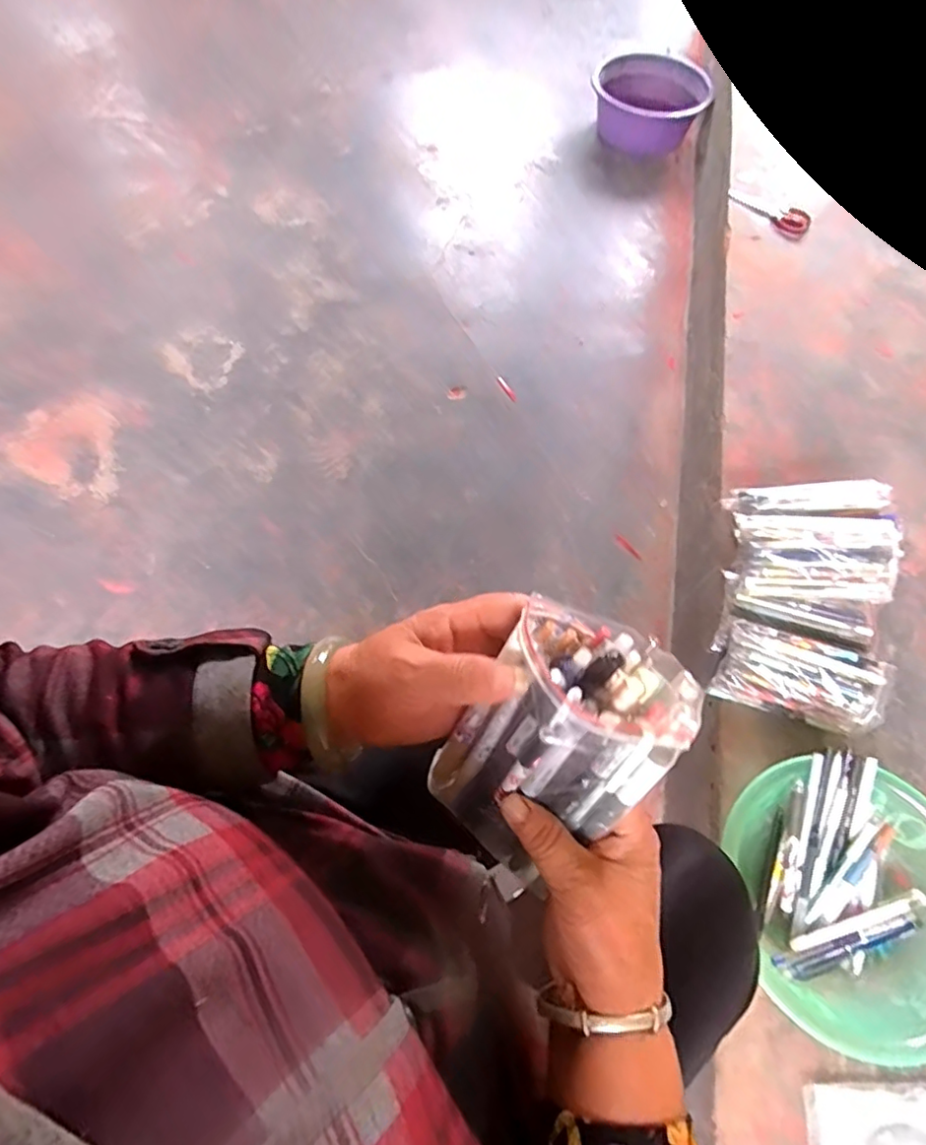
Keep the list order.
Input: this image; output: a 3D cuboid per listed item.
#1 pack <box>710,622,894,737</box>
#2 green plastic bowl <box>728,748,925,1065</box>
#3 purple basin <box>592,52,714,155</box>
[{"bbox_3d":[0.372,0.122,0.640,0.163,0.077,0.079,18,65,7],"label":"pack"},{"bbox_3d":[0.375,0.300,0.546,0.215,0.083,0.231,1,65,-1],"label":"green plastic bowl"},{"bbox_3d":[0.452,-1.154,1.395,0.272,0.104,0.241,12,65,4],"label":"purple basin"}]

